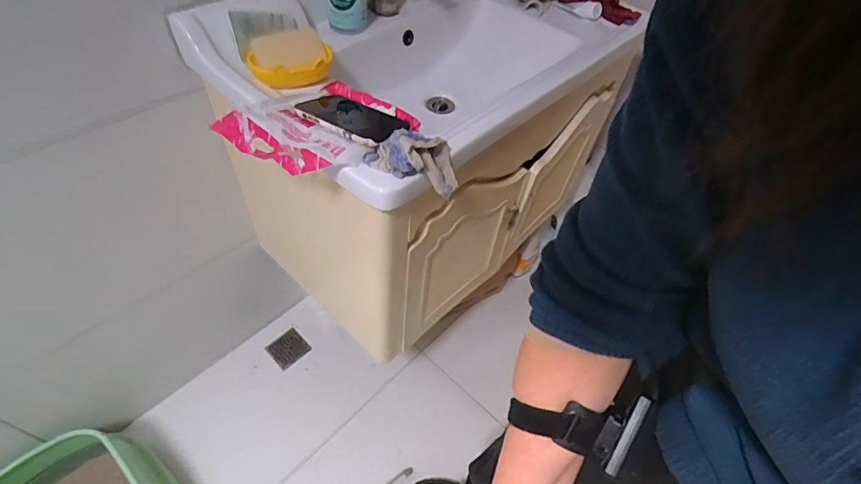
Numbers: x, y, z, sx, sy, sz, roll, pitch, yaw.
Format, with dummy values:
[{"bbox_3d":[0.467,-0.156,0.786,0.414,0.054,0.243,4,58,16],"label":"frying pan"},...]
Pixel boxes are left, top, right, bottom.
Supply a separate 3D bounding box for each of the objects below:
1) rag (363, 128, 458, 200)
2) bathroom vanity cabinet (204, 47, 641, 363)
[{"bbox_3d":[-0.024,-0.108,0.561,0.119,0.071,0.077,-1,50,-7],"label":"rag"},{"bbox_3d":[-0.009,-0.209,1.033,0.527,0.507,0.863,36,55,22],"label":"bathroom vanity cabinet"}]

